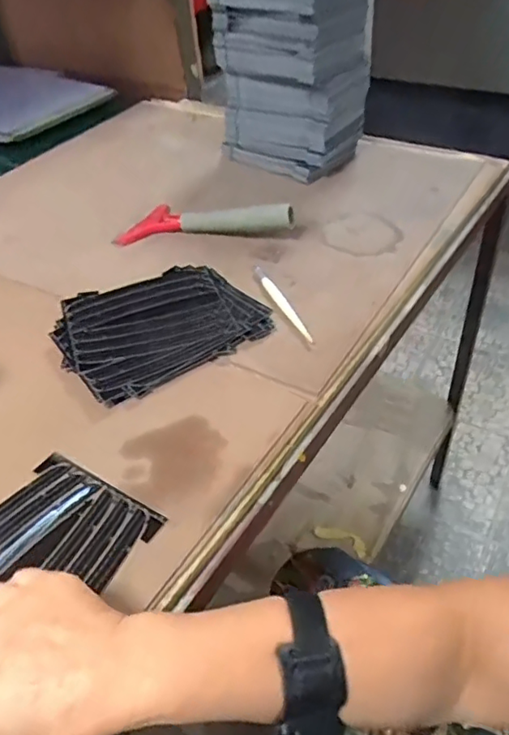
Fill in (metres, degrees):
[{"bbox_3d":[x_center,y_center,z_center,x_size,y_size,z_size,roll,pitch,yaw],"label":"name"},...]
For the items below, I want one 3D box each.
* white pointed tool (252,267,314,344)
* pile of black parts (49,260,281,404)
[{"bbox_3d":[0.026,-0.069,0.586,0.011,0.006,0.137,-17,44,-13],"label":"white pointed tool"},{"bbox_3d":[-0.097,-0.050,0.568,0.187,0.013,0.162,-28,48,-23],"label":"pile of black parts"}]

